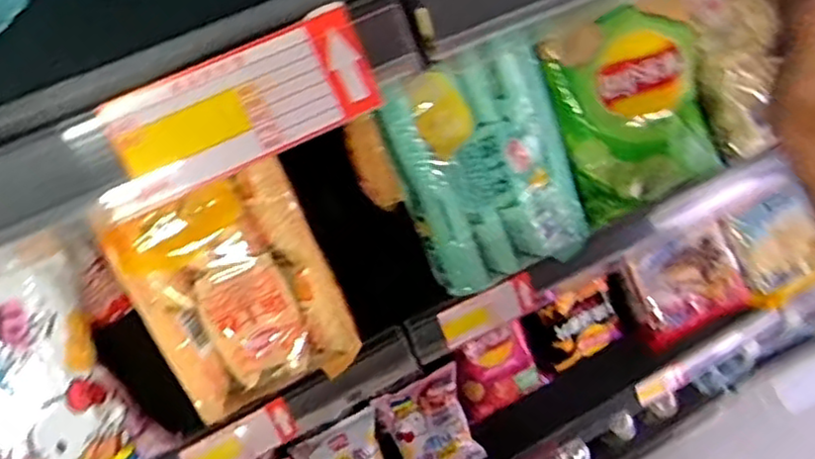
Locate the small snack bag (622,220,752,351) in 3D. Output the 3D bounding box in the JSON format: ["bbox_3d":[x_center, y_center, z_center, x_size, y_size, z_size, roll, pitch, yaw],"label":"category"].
[{"bbox_3d":[0.467,0.089,1.179,0.200,0.026,0.161,-26,99,-11],"label":"small snack bag"}]

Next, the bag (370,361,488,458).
[{"bbox_3d":[0.038,0.308,1.075,0.135,0.032,0.167,-23,101,-17],"label":"bag"}]

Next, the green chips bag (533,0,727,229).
[{"bbox_3d":[0.209,-0.108,0.636,0.154,0.043,0.172,-22,104,-7],"label":"green chips bag"}]

